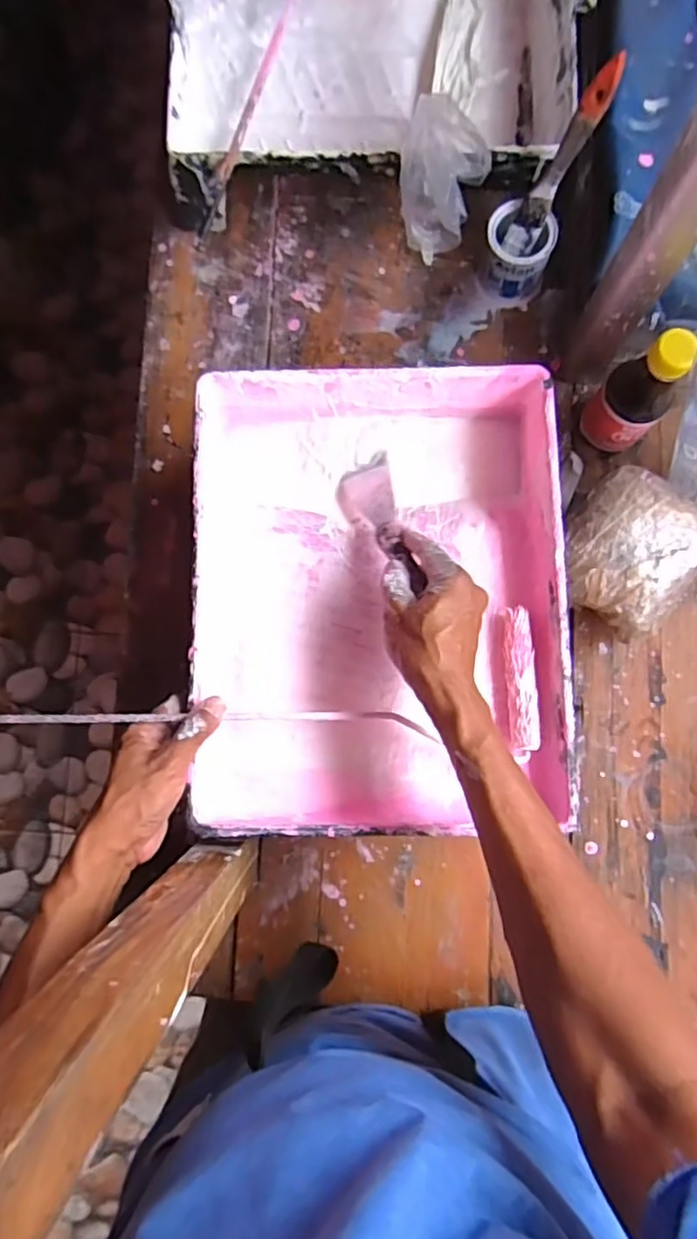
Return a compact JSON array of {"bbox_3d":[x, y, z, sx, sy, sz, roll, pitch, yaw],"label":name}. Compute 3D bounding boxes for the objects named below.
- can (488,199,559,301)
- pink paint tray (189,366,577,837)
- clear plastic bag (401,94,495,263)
[{"bbox_3d":[0.145,-0.316,0.558,0.058,0.061,0.055,0,84,2],"label":"can"},{"bbox_3d":[0.024,-0.020,0.508,0.272,0.091,0.346,-1,84,2],"label":"pink paint tray"},{"bbox_3d":[0.070,-0.334,0.482,0.060,0.066,0.081,21,86,5],"label":"clear plastic bag"}]

